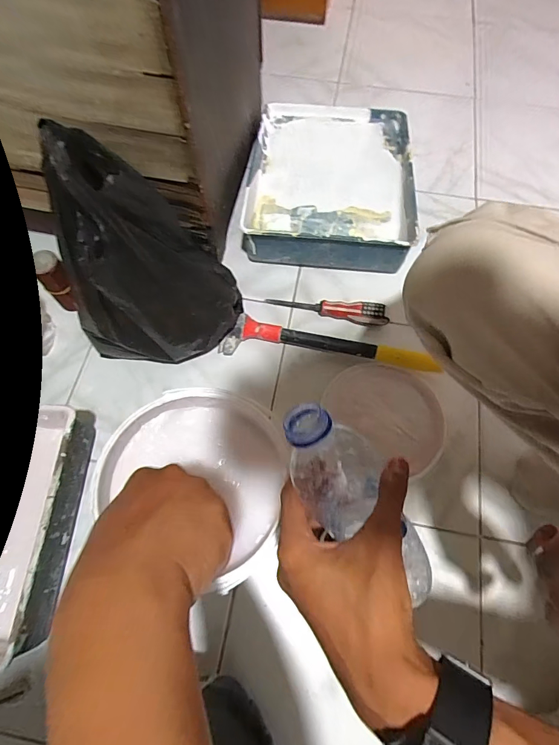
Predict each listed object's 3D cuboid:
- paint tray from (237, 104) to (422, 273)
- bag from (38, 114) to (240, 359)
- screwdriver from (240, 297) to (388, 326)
[{"bbox_3d":[0.089,-0.351,0.700,0.280,0.080,0.359,6,68,-1],"label":"paint tray"},{"bbox_3d":[-0.149,-0.132,0.486,0.186,0.298,0.148,-5,68,-5],"label":"bag"},{"bbox_3d":[0.058,-0.104,0.631,0.224,0.033,0.025,9,67,14],"label":"screwdriver"}]

